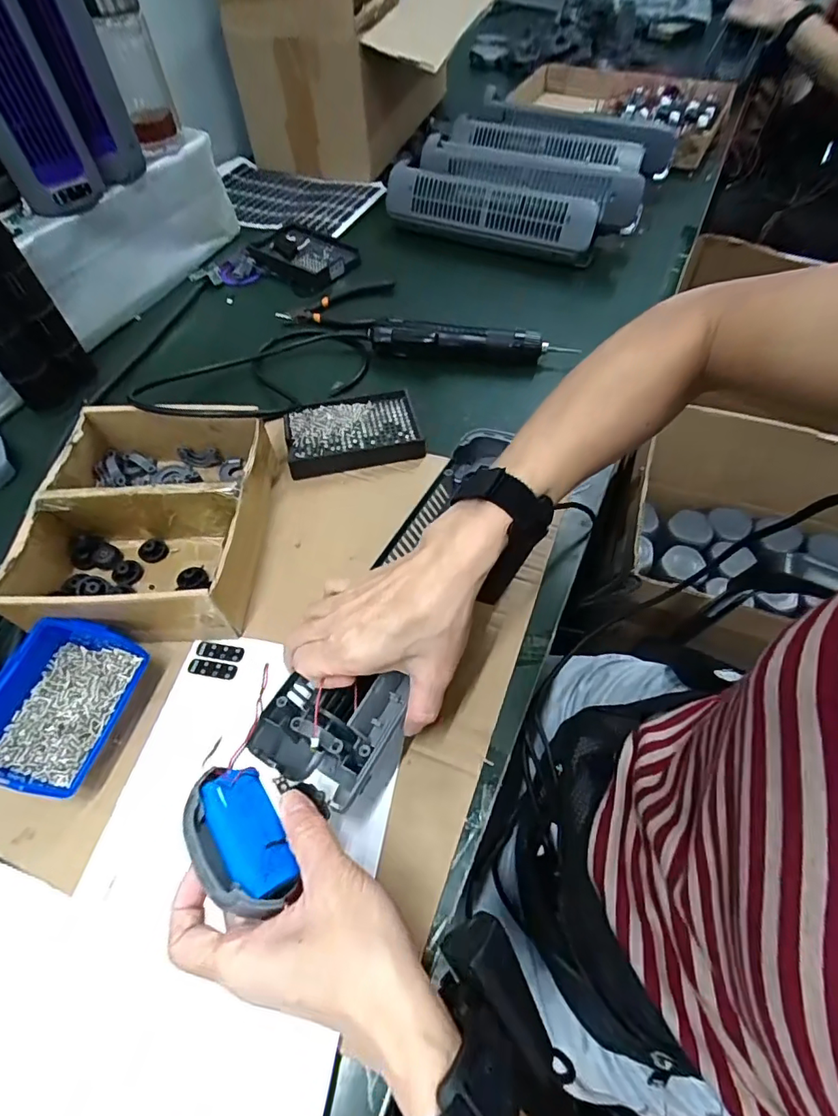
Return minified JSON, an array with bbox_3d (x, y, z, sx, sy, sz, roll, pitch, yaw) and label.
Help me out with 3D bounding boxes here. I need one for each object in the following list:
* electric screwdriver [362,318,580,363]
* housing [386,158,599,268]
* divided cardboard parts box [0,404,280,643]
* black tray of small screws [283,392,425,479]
[{"bbox_3d":[0.058,-0.246,0.601,0.230,0.043,0.035,5,57,5],"label":"electric screwdriver"},{"bbox_3d":[0.093,-0.476,0.714,0.298,0.061,0.045,20,60,15],"label":"housing"},{"bbox_3d":[-0.227,-0.036,0.443,0.165,0.070,0.202,0,57,3],"label":"divided cardboard parts box"},{"bbox_3d":[-0.068,-0.130,0.532,0.130,0.026,0.093,-9,57,-4],"label":"black tray of small screws"}]

